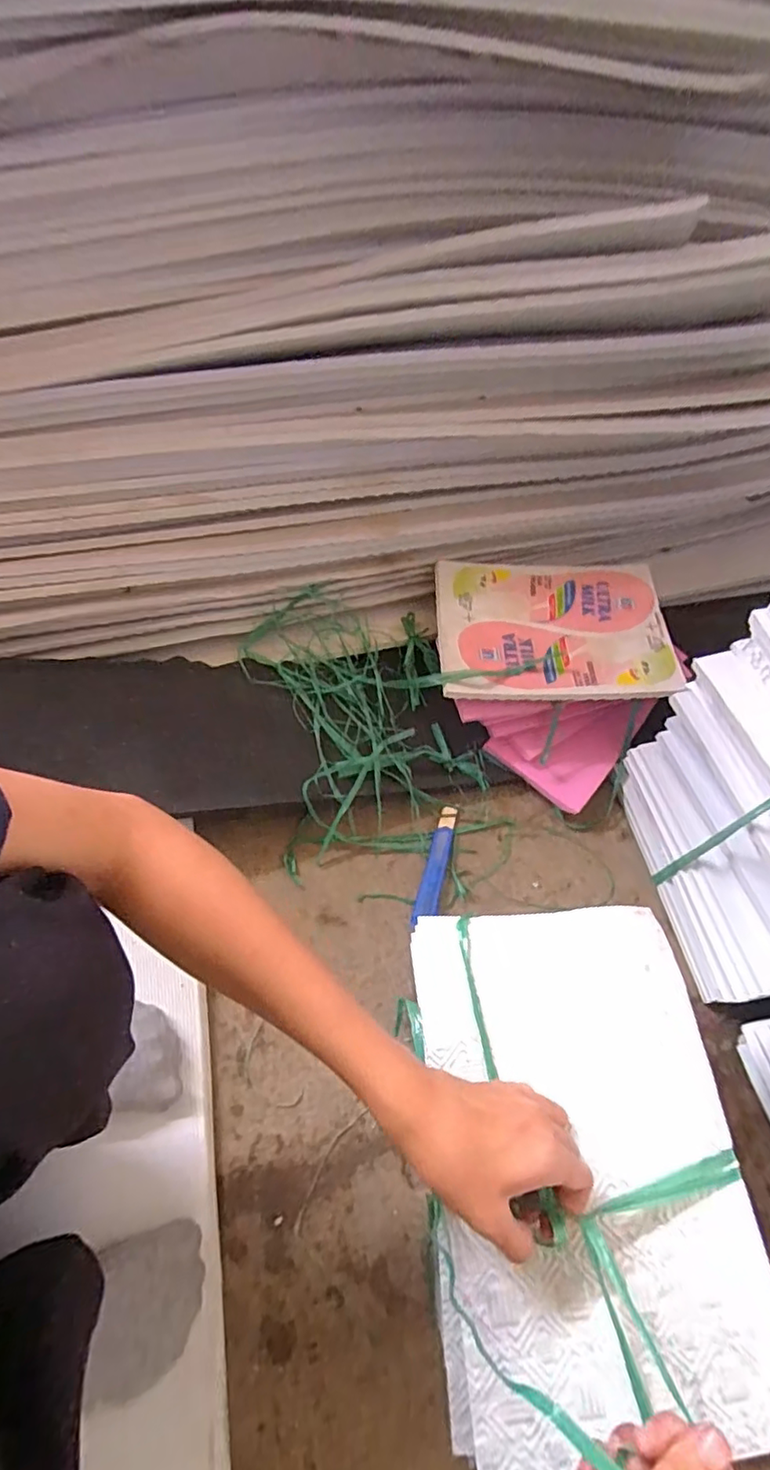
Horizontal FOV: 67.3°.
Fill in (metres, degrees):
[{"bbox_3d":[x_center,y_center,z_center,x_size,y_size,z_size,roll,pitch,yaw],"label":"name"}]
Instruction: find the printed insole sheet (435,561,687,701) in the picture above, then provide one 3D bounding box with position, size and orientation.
[{"bbox_3d":[0.204,-0.130,0.701,0.275,0.019,0.195,0,60,-3],"label":"printed insole sheet"}]

